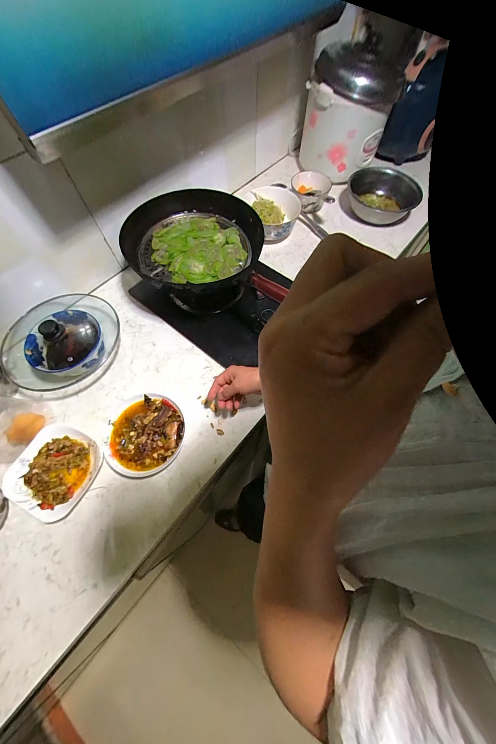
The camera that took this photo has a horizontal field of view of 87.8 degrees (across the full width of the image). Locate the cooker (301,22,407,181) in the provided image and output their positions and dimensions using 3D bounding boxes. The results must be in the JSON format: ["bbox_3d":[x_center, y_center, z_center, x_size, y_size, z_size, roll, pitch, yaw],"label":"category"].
[{"bbox_3d":[0.309,-0.815,0.799,0.250,0.266,0.230,14,65,5],"label":"cooker"}]

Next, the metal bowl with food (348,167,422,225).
[{"bbox_3d":[0.433,-0.571,0.850,0.216,0.092,0.192,19,66,7],"label":"metal bowl with food"}]

